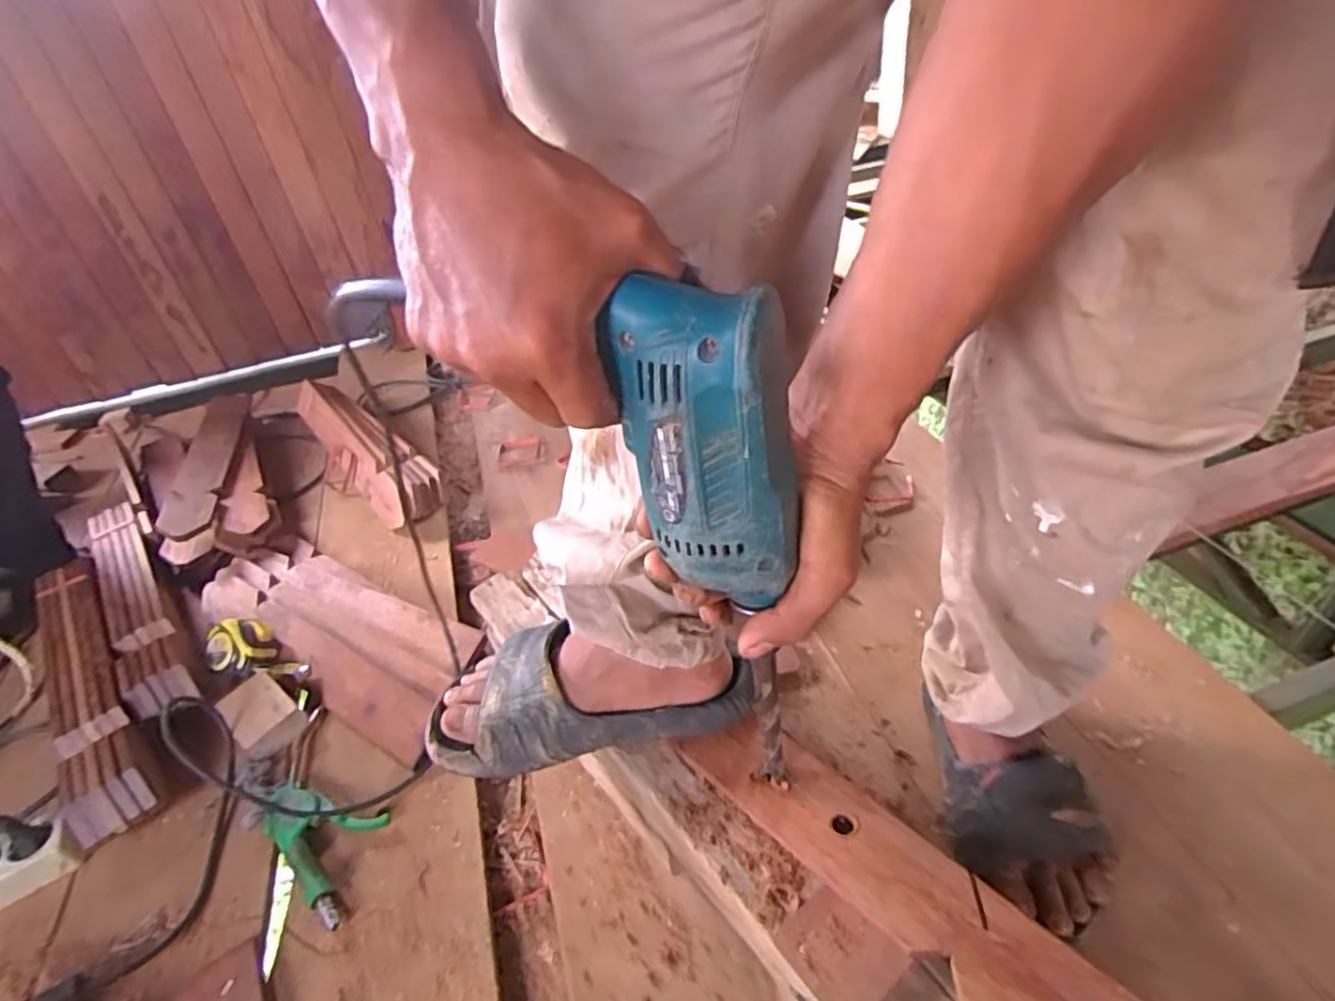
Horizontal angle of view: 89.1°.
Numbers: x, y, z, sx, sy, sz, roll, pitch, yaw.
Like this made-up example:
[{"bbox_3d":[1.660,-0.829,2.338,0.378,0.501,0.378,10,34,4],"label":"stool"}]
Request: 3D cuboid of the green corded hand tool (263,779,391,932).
[{"bbox_3d":[-0.318,0.307,0.637,0.168,0.029,0.083,26,48,35],"label":"green corded hand tool"}]

